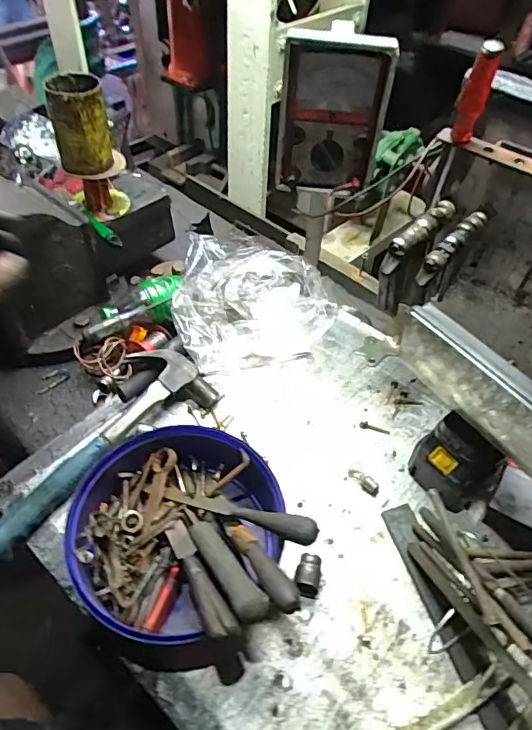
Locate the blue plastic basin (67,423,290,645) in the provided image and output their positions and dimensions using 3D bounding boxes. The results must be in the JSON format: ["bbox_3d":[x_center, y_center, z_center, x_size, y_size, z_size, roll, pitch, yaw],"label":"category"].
[{"bbox_3d":[-0.100,0.178,0.560,0.218,0.080,0.210,2,50,-2],"label":"blue plastic basin"}]

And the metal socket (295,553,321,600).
[{"bbox_3d":[0.047,0.234,0.556,0.027,0.031,0.039,13,51,7],"label":"metal socket"}]

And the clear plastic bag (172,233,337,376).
[{"bbox_3d":[-0.048,-0.097,0.783,0.203,0.108,0.230,-7,51,-9],"label":"clear plastic bag"}]

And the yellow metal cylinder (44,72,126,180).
[{"bbox_3d":[-0.256,-0.335,0.714,0.084,0.129,0.065,-14,52,-15],"label":"yellow metal cylinder"}]

